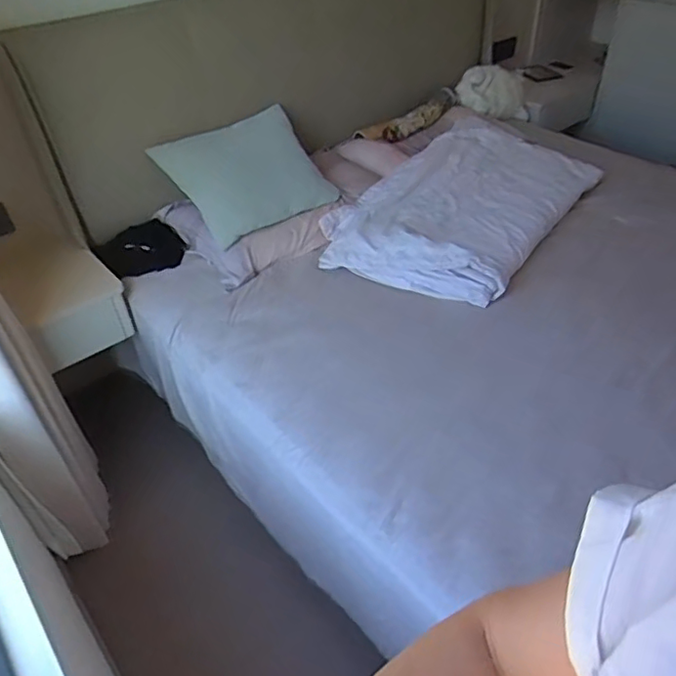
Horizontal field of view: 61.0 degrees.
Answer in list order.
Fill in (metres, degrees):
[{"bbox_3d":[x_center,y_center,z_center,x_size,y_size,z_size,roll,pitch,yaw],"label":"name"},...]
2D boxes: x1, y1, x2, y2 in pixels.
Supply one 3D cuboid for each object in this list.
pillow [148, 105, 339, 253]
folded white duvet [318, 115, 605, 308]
[{"bbox_3d":[-0.257,-0.477,1.667,0.442,0.326,0.118,-32,15,-28],"label":"pillow"},{"bbox_3d":[0.377,-0.413,1.714,0.548,0.123,0.894,26,48,29],"label":"folded white duvet"}]

